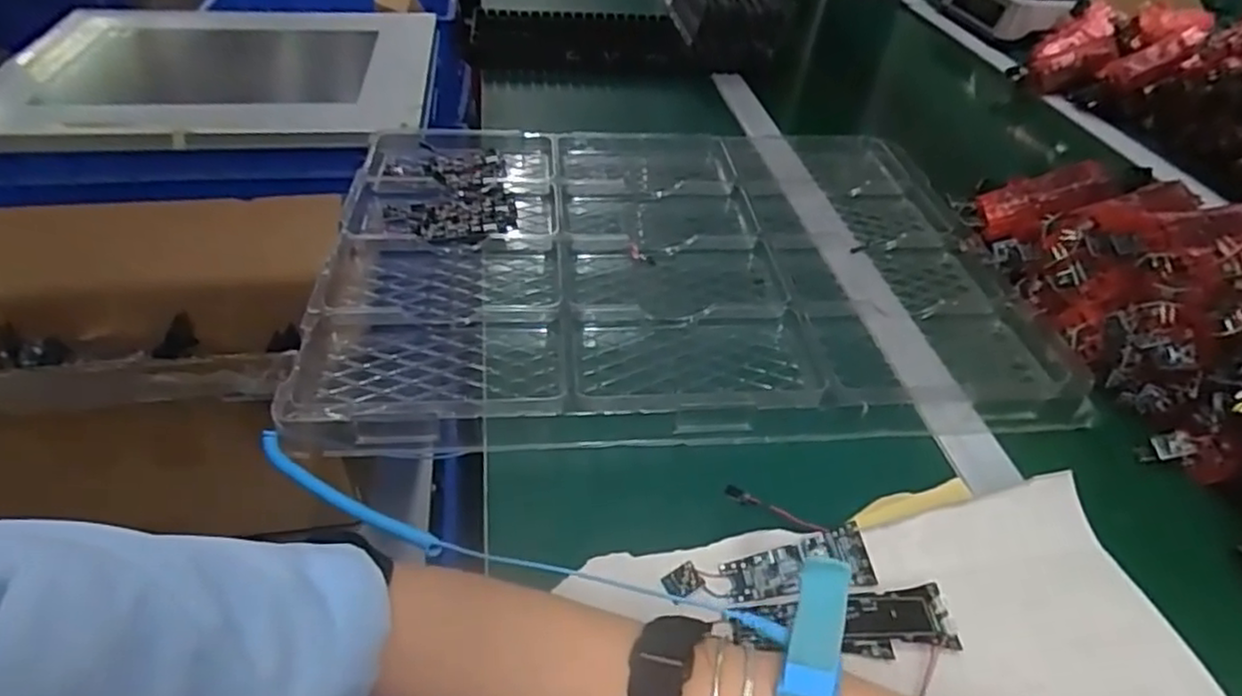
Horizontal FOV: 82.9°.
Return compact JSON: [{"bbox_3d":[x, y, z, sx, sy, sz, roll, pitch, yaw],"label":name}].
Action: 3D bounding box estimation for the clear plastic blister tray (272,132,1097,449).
[{"bbox_3d":[0.042,-0.084,0.608,0.549,0.030,0.413,-1,42,-5],"label":"clear plastic blister tray"}]

